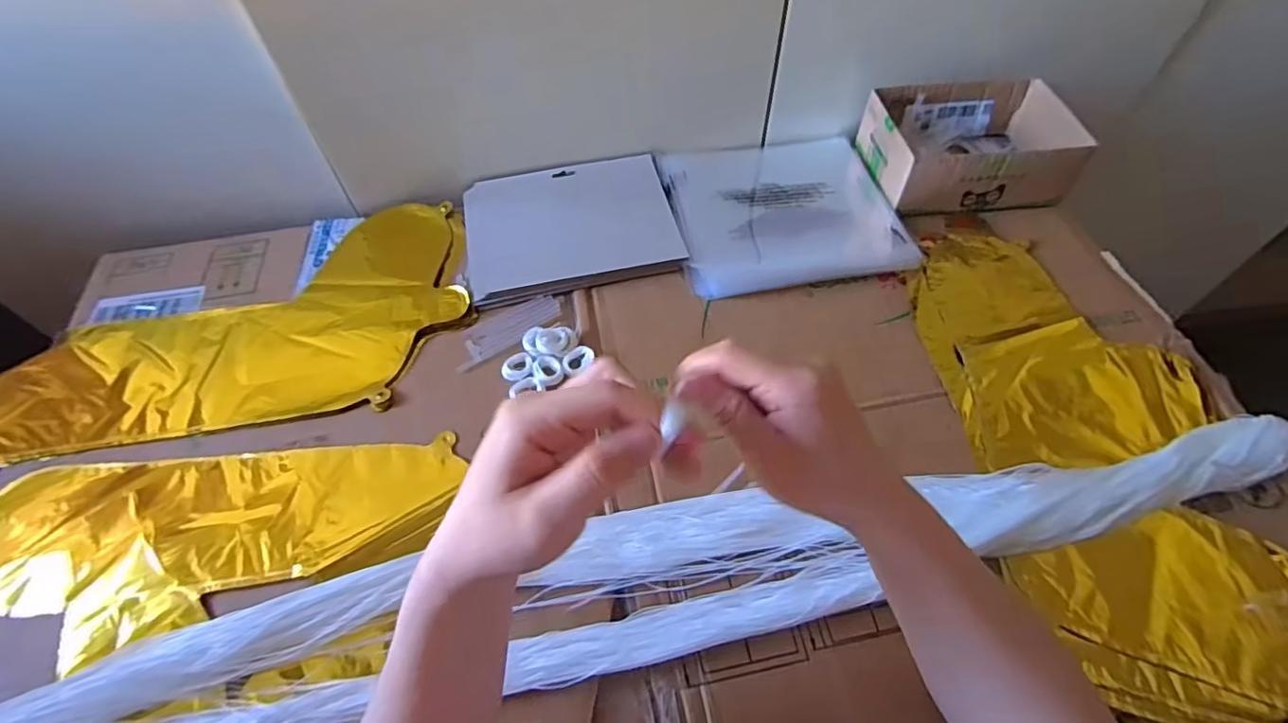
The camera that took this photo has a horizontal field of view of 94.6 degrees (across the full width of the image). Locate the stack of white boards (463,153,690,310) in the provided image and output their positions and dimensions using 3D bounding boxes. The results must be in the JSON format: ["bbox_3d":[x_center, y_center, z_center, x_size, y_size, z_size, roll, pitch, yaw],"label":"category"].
[{"bbox_3d":[-0.074,-0.138,0.598,0.205,0.013,0.161,-12,56,-7],"label":"stack of white boards"}]

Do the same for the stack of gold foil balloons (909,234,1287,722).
[{"bbox_3d":[0.350,0.057,0.470,0.220,0.039,0.426,-7,55,-3],"label":"stack of gold foil balloons"}]

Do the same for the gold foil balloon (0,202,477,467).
[{"bbox_3d":[-0.363,-0.031,0.540,0.401,0.014,0.223,-13,56,-8],"label":"gold foil balloon"}]

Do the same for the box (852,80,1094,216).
[{"bbox_3d":[0.338,-0.227,0.626,0.186,0.065,0.149,-7,55,-4],"label":"box"}]

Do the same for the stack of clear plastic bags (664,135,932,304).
[{"bbox_3d":[0.139,-0.163,0.612,0.219,0.015,0.210,-7,55,-4],"label":"stack of clear plastic bags"}]

